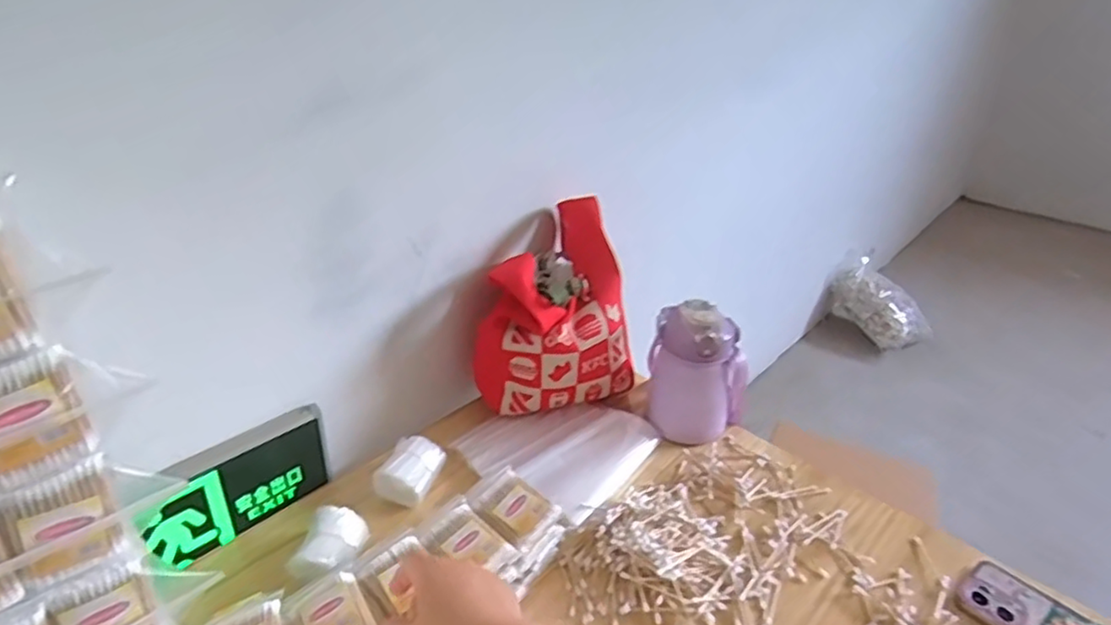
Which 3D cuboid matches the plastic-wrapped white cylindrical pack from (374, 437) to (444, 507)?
[{"bbox_3d":[-0.168,0.182,0.757,0.055,0.042,0.078,9,31,16],"label":"plastic-wrapped white cylindrical pack"}]

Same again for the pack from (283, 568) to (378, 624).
[{"bbox_3d":[-0.181,0.254,0.534,0.055,0.030,0.070,-19,35,-31],"label":"pack"}]

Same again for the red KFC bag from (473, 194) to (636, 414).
[{"bbox_3d":[-0.005,-0.007,0.897,0.213,0.217,0.200,-3,30,-6],"label":"red KFC bag"}]

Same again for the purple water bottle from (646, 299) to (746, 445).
[{"bbox_3d":[0.189,0.069,0.848,0.125,0.168,0.108,4,30,7],"label":"purple water bottle"}]

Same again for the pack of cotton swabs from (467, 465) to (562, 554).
[{"bbox_3d":[-0.045,0.189,0.645,0.092,0.020,0.059,24,37,36],"label":"pack of cotton swabs"}]

